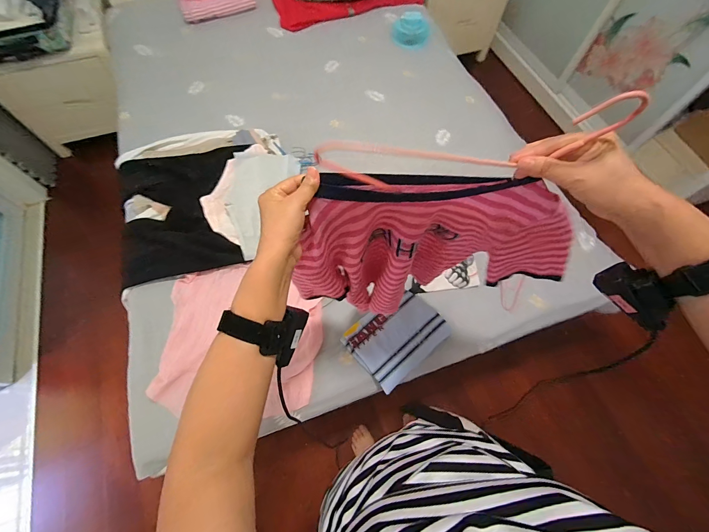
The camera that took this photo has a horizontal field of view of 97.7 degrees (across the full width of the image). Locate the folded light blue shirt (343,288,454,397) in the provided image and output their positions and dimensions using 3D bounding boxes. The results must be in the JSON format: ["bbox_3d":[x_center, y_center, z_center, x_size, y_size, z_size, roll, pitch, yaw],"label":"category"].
[{"bbox_3d":[0.121,0.189,0.864,0.259,0.026,0.193,-38,72,-16],"label":"folded light blue shirt"}]

